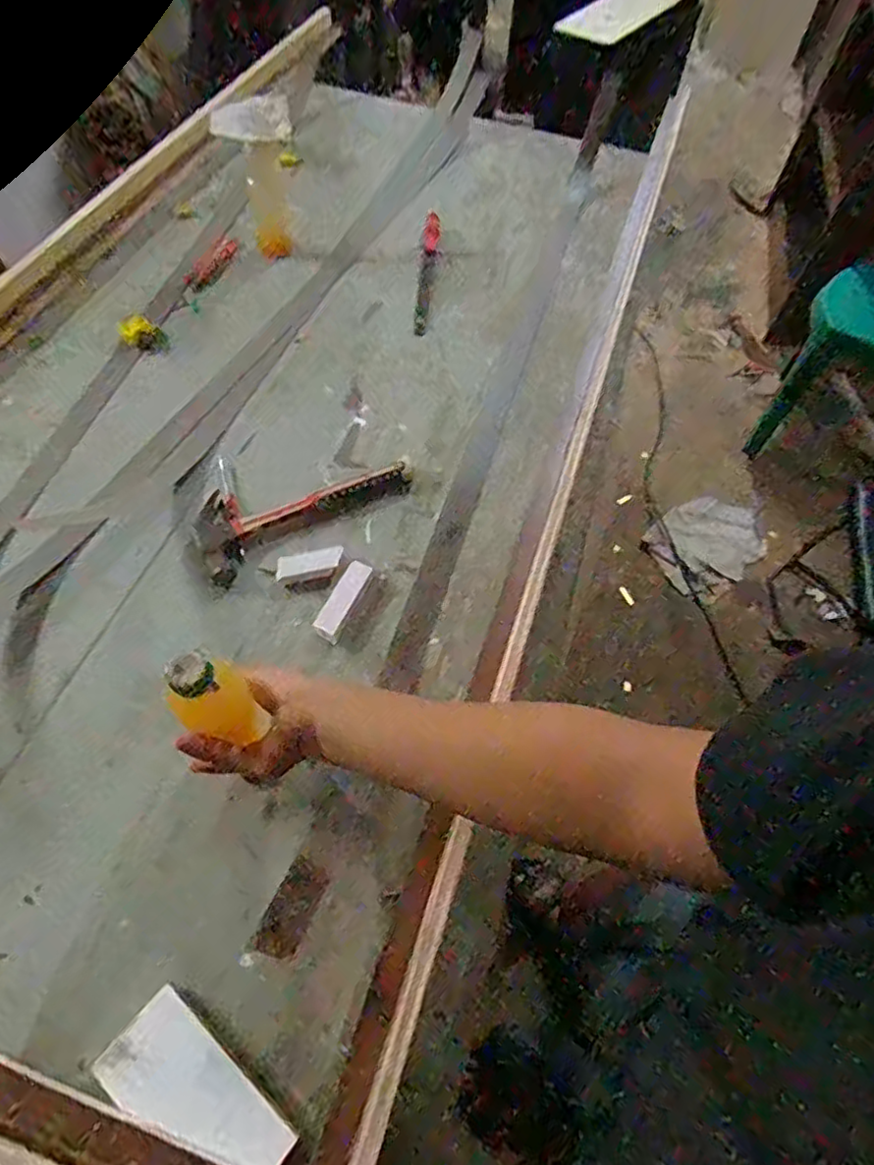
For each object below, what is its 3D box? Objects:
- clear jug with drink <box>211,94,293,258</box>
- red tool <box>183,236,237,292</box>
[{"bbox_3d":[-0.271,-0.624,1.022,0.108,0.195,0.105,-10,58,-9],"label":"clear jug with drink"},{"bbox_3d":[-0.367,-0.516,1.063,0.046,0.008,0.140,17,58,8],"label":"red tool"}]

